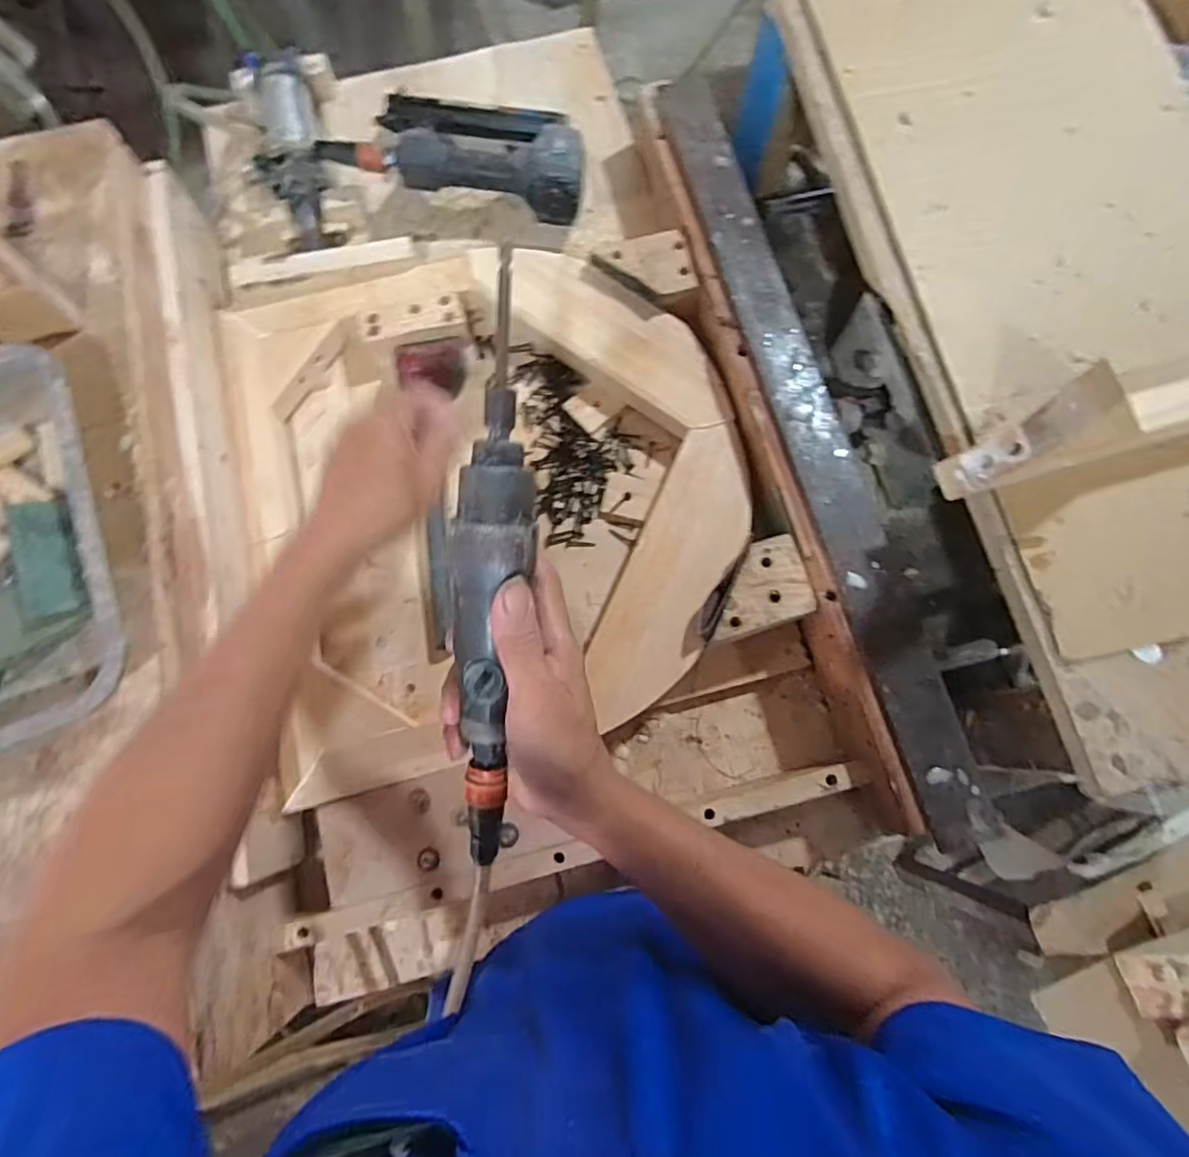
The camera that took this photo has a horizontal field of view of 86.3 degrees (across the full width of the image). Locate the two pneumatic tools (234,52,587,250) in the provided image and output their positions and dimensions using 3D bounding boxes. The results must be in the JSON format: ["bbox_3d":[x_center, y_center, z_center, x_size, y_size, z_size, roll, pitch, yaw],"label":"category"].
[{"bbox_3d":[-0.203,-0.488,0.697,0.369,0.076,0.225,-4,76,-1],"label":"two pneumatic tools"}]

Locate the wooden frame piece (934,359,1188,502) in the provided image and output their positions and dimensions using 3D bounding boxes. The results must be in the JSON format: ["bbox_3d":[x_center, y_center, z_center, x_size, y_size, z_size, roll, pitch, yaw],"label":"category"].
[{"bbox_3d":[0.495,-0.151,0.453,0.472,0.131,0.041,-15,76,-4],"label":"wooden frame piece"}]

